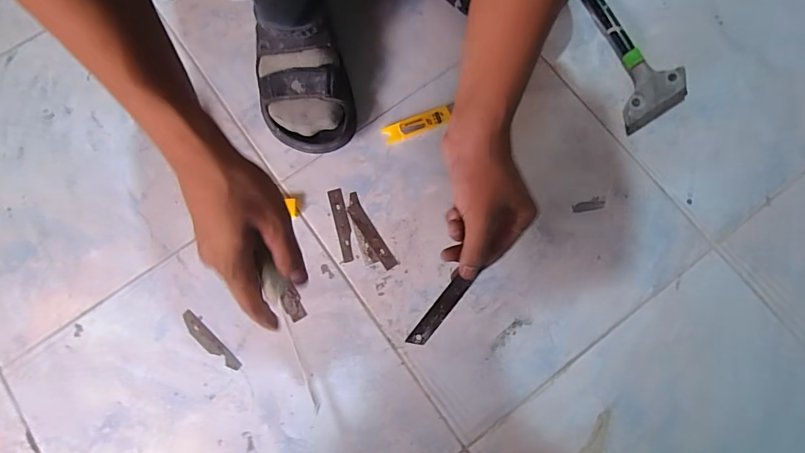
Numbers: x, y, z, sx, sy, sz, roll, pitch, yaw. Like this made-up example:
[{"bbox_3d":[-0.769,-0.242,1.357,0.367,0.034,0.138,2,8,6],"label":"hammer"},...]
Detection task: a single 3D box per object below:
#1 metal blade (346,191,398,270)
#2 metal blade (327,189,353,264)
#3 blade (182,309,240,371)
[{"bbox_3d":[-0.043,0.006,0.561,0.020,0.004,0.108,-30,79,-6],"label":"metal blade"},{"bbox_3d":[-0.078,-0.002,0.562,0.019,0.004,0.096,-11,77,-2],"label":"metal blade"},{"bbox_3d":[-0.231,0.138,0.528,0.094,0.006,0.020,42,73,9],"label":"blade"}]

